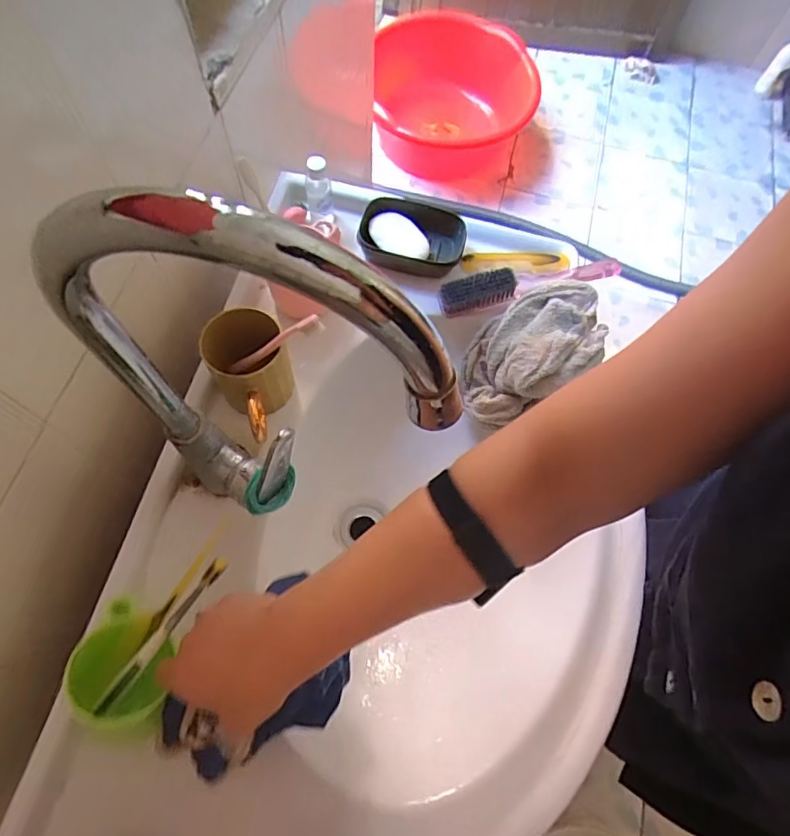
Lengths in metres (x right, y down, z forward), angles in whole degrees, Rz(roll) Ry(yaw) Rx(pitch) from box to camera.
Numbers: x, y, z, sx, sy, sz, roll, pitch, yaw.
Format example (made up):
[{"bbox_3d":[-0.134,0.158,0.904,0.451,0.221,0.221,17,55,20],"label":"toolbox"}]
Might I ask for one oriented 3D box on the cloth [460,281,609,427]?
[{"bbox_3d":[0.167,-0.080,0.629,0.201,0.086,0.119,-37,74,-17],"label":"cloth"}]

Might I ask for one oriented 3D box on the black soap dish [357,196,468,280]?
[{"bbox_3d":[0.021,-0.222,0.664,0.131,0.040,0.092,9,67,0],"label":"black soap dish"}]

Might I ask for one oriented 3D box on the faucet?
[{"bbox_3d":[-0.080,0.003,0.332,0.218,0.331,0.057,12,67,2],"label":"faucet"}]

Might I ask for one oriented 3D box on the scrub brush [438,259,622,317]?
[{"bbox_3d":[0.165,-0.173,0.651,0.232,0.036,0.046,-15,69,-10],"label":"scrub brush"}]

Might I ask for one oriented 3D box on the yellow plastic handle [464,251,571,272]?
[{"bbox_3d":[0.156,-0.201,0.685,0.138,0.022,0.028,-1,67,-4],"label":"yellow plastic handle"}]

